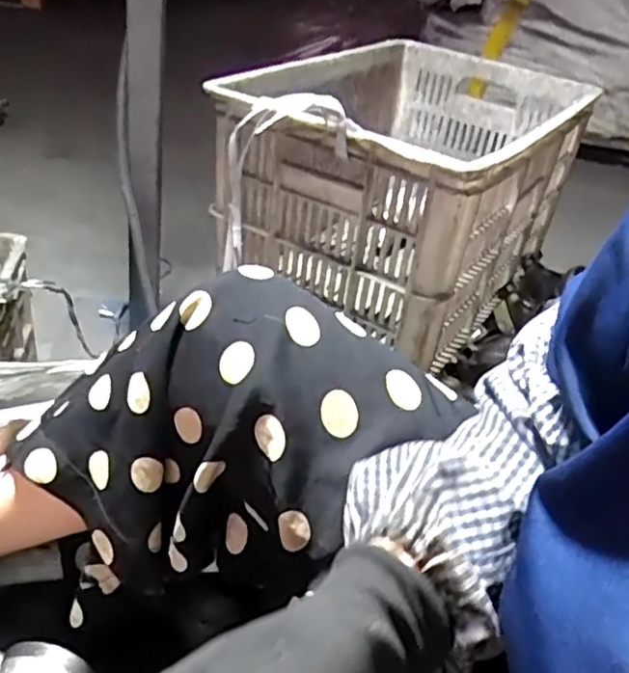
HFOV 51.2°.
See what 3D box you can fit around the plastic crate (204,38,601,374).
[{"bbox_3d":[0.122,-0.201,0.841,0.311,0.237,0.503,24,38,22],"label":"plastic crate"}]

